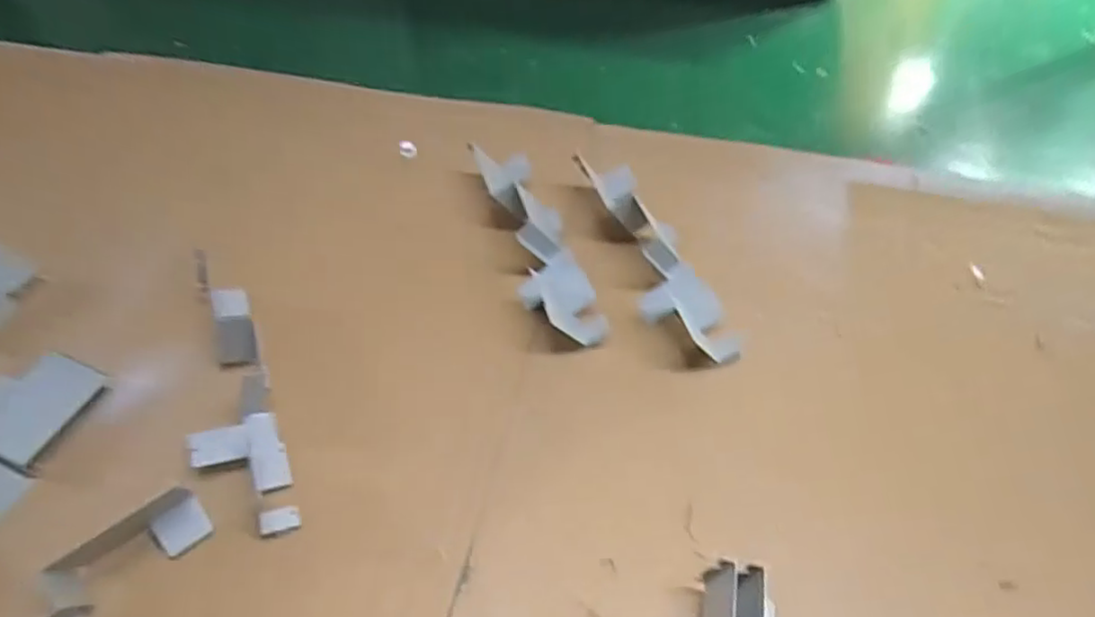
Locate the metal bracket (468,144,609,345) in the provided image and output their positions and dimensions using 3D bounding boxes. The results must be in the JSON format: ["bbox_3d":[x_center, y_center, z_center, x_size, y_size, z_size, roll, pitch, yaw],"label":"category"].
[{"bbox_3d":[-0.012,-0.087,0.794,0.080,0.064,0.305,-15,55,-11],"label":"metal bracket"}]

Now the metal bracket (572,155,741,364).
[{"bbox_3d":[0.134,-0.073,0.792,0.094,0.069,0.312,-19,56,-14],"label":"metal bracket"}]

